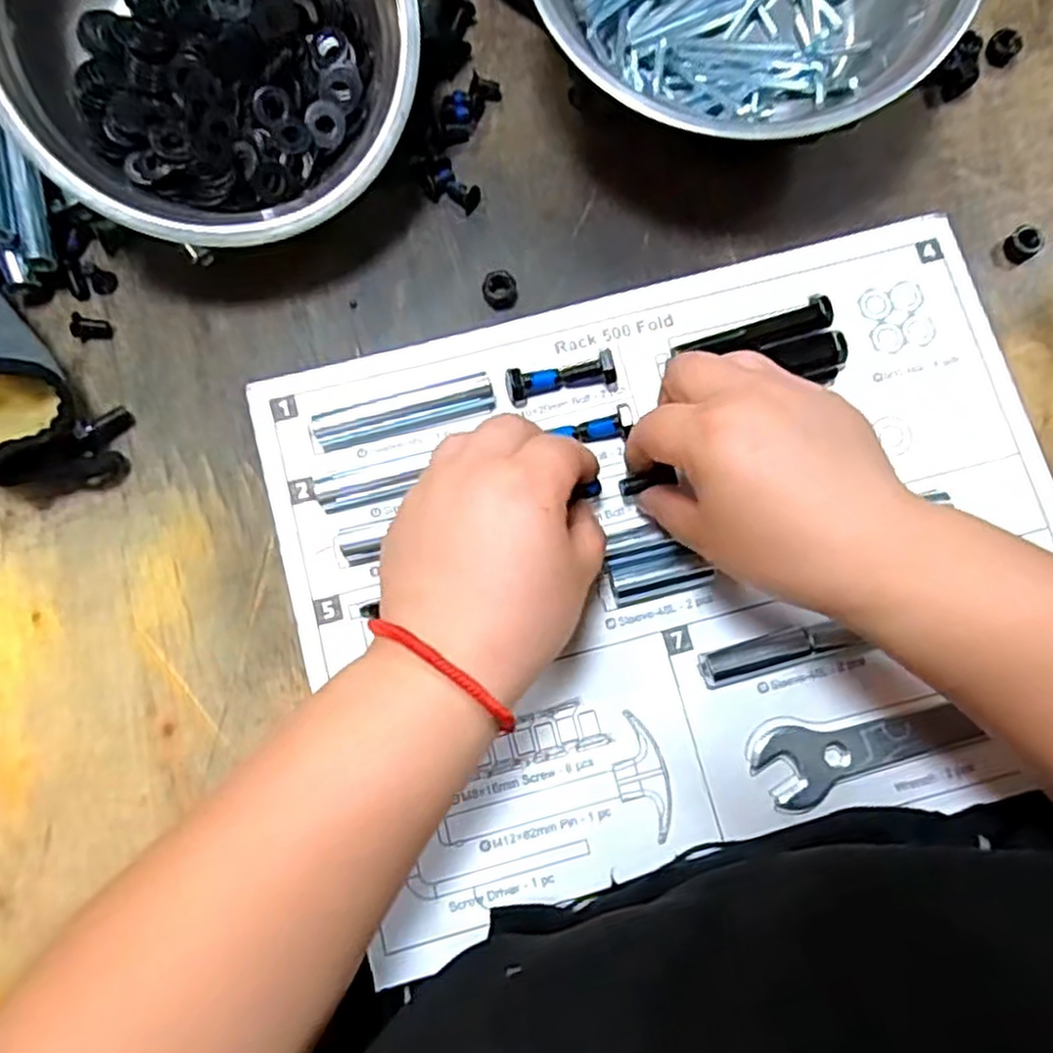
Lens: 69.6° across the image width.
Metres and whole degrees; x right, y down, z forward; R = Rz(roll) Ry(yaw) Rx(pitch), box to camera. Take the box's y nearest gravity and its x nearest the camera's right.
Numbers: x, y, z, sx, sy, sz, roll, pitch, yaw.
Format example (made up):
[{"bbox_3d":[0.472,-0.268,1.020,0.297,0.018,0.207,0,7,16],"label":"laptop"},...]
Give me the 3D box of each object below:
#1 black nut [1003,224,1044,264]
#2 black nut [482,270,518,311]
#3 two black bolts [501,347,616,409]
[{"bbox_3d":[0.258,-0.147,0.392,0.019,0.009,0.016,-39,82,-7],"label":"black nut"},{"bbox_3d":[-0.014,-0.122,0.388,0.017,0.007,0.019,-4,79,-1],"label":"black nut"},{"bbox_3d":[0.017,-0.073,0.372,0.053,0.012,0.015,-12,79,-3],"label":"two black bolts"}]

